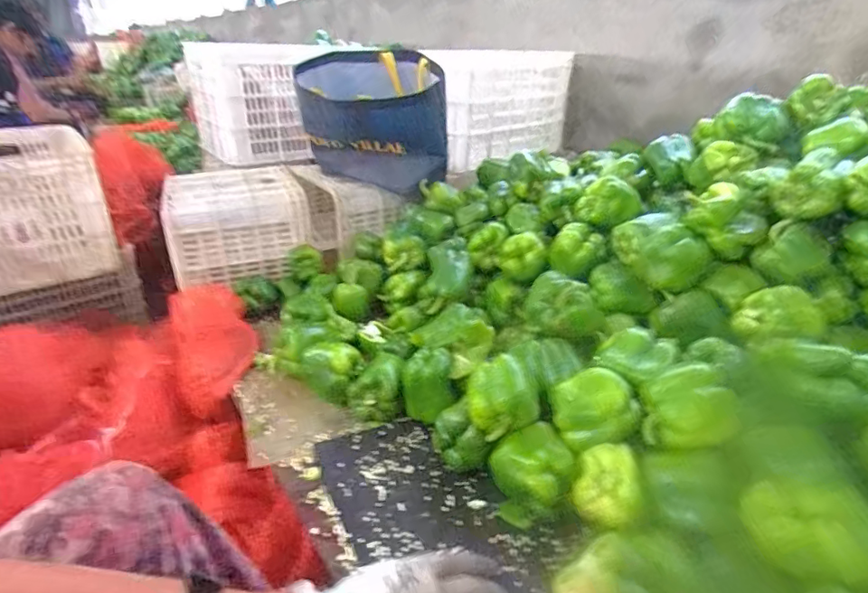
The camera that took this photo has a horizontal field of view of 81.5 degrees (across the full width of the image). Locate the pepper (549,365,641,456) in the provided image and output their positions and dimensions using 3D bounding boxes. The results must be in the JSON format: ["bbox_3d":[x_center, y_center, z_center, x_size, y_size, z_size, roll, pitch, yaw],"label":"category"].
[{"bbox_3d":[0.196,0.136,0.616,0.090,0.062,0.079,-7,27,-15],"label":"pepper"}]

